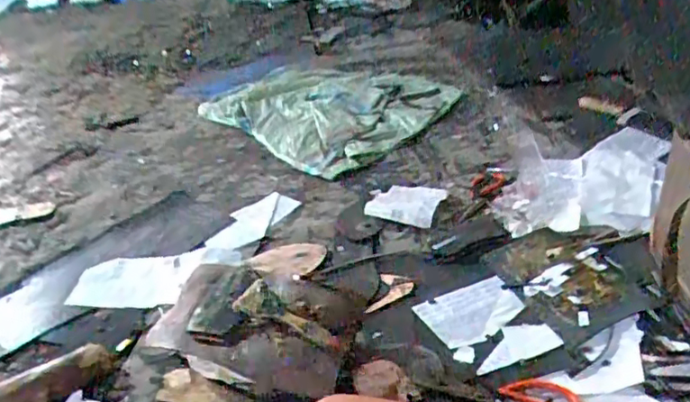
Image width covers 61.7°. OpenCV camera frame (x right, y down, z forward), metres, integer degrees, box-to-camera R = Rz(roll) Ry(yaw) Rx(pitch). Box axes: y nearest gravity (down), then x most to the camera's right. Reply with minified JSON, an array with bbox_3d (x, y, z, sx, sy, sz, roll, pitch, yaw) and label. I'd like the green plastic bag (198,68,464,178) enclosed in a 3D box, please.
[{"bbox_3d":[-0.051,-0.295,1.631,0.675,0.058,0.576,23,43,40],"label":"green plastic bag"}]

